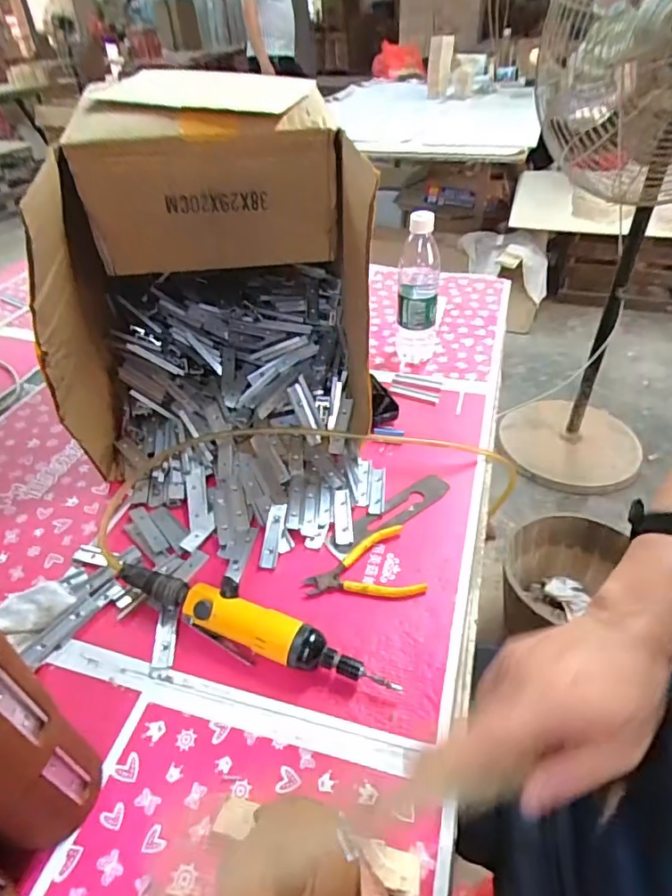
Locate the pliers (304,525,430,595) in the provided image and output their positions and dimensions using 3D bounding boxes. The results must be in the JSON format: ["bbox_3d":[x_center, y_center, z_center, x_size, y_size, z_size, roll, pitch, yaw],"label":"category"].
[{"bbox_3d":[0.025,0.128,0.567,0.118,0.010,0.090,-11,42,-8],"label":"pliers"}]

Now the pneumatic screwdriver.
[{"bbox_3d":[-0.085,0.169,0.505,0.282,0.041,0.045,17,46,21],"label":"pneumatic screwdriver"}]

